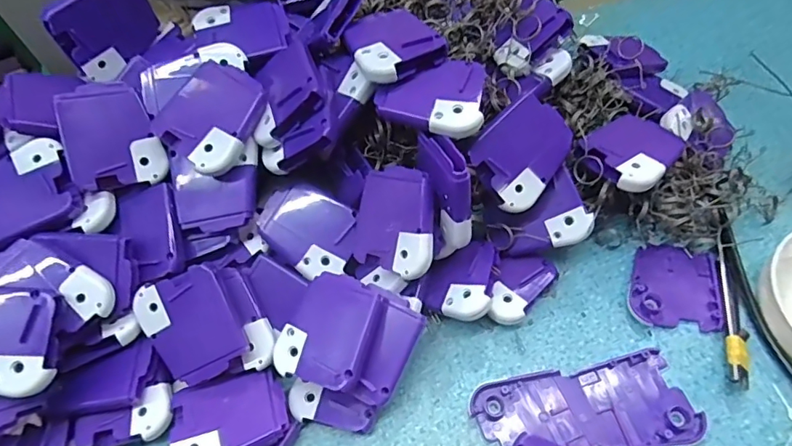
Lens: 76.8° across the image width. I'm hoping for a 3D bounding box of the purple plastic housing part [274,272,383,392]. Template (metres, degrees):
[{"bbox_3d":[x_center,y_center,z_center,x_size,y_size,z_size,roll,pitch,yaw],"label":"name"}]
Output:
[{"bbox_3d":[-0.037,0.062,0.287,0.050,0.012,0.061,16,76,21],"label":"purple plastic housing part"}]

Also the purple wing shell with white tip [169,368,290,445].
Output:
[{"bbox_3d":[-0.092,0.109,0.276,0.060,0.007,0.050,-10,50,-19],"label":"purple wing shell with white tip"}]

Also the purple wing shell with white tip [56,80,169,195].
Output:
[{"bbox_3d":[-0.167,-0.051,0.293,0.050,0.004,0.061,-17,94,-21],"label":"purple wing shell with white tip"}]

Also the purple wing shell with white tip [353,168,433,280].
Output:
[{"bbox_3d":[-0.001,-0.001,0.298,0.049,0.008,0.062,3,86,26],"label":"purple wing shell with white tip"}]

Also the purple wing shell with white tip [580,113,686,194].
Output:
[{"bbox_3d":[0.156,-0.047,0.325,0.069,0.014,0.049,-31,55,-29],"label":"purple wing shell with white tip"}]

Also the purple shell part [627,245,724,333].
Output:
[{"bbox_3d":[0.178,0.039,0.320,0.051,0.006,0.058,11,59,11],"label":"purple shell part"}]

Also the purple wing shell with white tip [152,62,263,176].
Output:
[{"bbox_3d":[-0.107,-0.063,0.293,0.050,0.008,0.061,30,77,9],"label":"purple wing shell with white tip"}]

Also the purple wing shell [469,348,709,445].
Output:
[{"bbox_3d":[0.106,0.108,0.285,0.118,0.007,0.050,-11,57,-2],"label":"purple wing shell"}]

